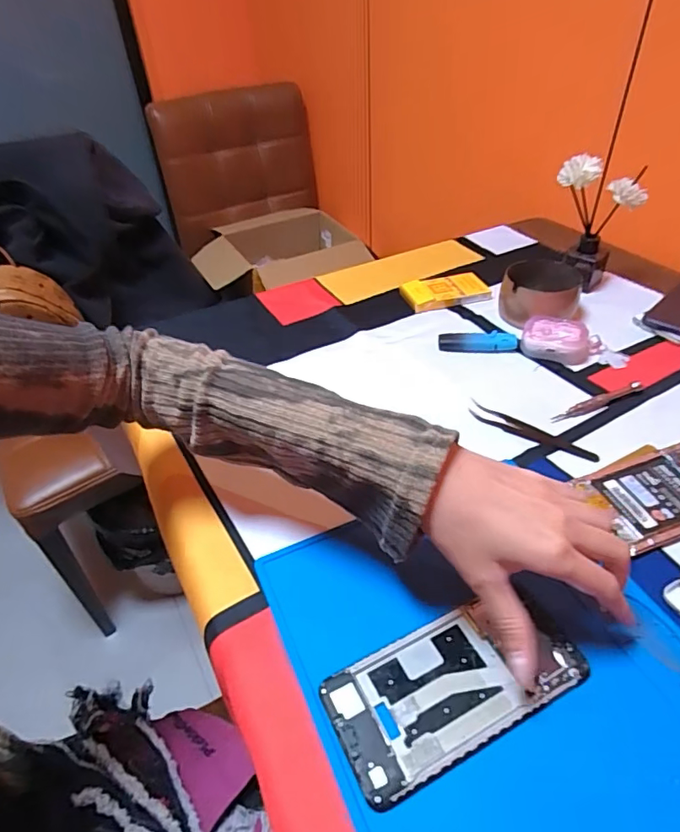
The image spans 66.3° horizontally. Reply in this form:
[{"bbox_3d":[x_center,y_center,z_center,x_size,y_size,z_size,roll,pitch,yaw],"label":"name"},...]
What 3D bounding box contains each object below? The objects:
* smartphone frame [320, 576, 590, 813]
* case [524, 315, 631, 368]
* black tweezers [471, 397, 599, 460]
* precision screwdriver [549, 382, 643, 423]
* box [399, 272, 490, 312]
[{"bbox_3d":[0.071,0.156,0.307,0.151,0.010,0.071,-18,43,-16],"label":"smartphone frame"},{"bbox_3d":[0.248,-0.076,0.551,0.105,0.030,0.048,15,45,21],"label":"case"},{"bbox_3d":[0.172,0.011,0.467,0.114,0.013,0.013,22,47,27],"label":"black tweezers"},{"bbox_3d":[0.244,-0.013,0.493,0.106,0.010,0.011,-18,43,-16],"label":"precision screwdriver"},{"bbox_3d":[0.133,-0.158,0.666,0.104,0.014,0.064,-11,41,-7],"label":"box"}]

